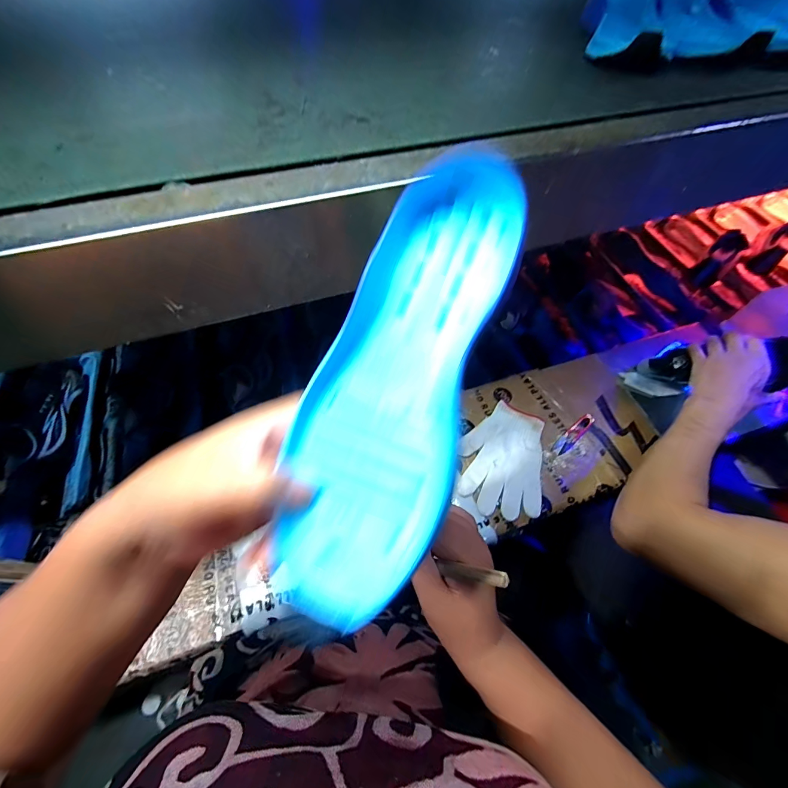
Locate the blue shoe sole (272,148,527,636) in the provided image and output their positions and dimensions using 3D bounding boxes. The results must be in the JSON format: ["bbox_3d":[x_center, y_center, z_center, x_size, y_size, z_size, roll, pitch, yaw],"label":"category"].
[{"bbox_3d":[0.002,-0.012,0.181,0.081,0.026,0.233,18,84,8],"label":"blue shoe sole"}]

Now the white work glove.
[{"bbox_3d":[0.180,0.104,0.595,0.131,0.010,0.192,13,60,5],"label":"white work glove"}]

